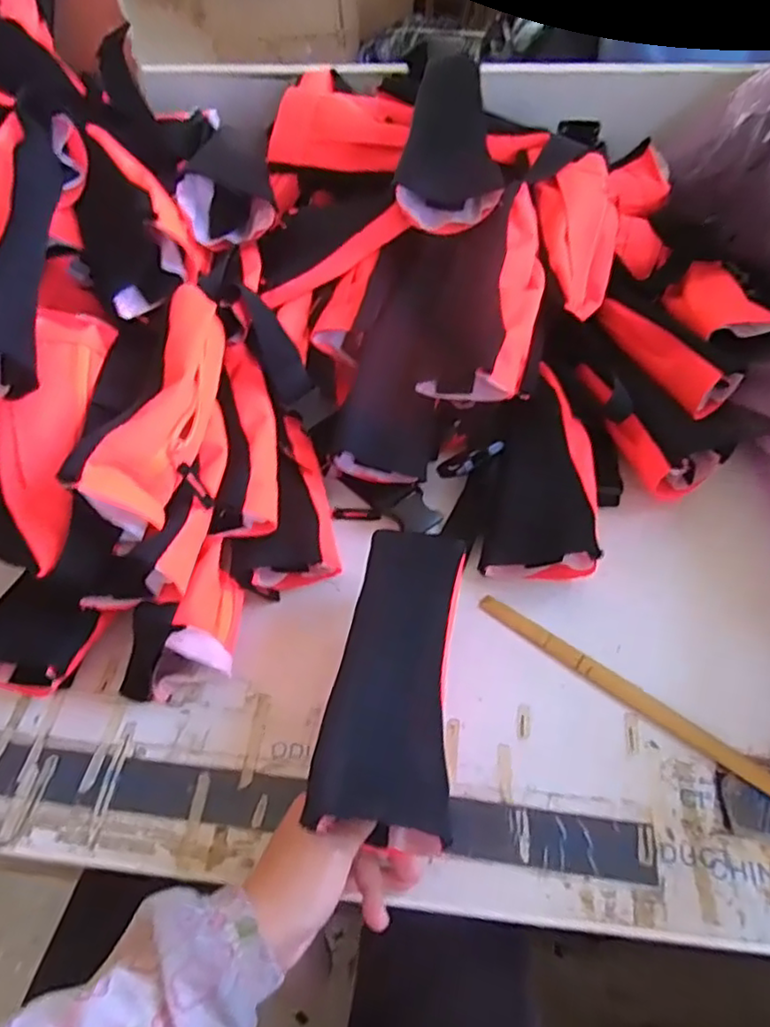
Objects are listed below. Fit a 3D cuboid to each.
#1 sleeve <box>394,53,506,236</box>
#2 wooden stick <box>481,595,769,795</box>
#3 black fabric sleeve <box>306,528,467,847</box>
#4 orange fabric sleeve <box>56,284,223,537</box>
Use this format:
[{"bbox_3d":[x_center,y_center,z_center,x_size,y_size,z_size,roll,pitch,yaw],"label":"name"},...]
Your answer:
[{"bbox_3d":[0.070,-0.383,0.626,0.099,0.042,0.221,4,73,5],"label":"sleeve"},{"bbox_3d":[0.220,0.159,0.486,0.336,0.010,0.015,33,61,24],"label":"wooden stick"},{"bbox_3d":[0.010,0.114,0.450,0.084,0.050,0.214,6,59,7],"label":"black fabric sleeve"},{"bbox_3d":[-0.177,-0.087,0.504,0.060,0.074,0.208,6,54,7],"label":"orange fabric sleeve"}]

